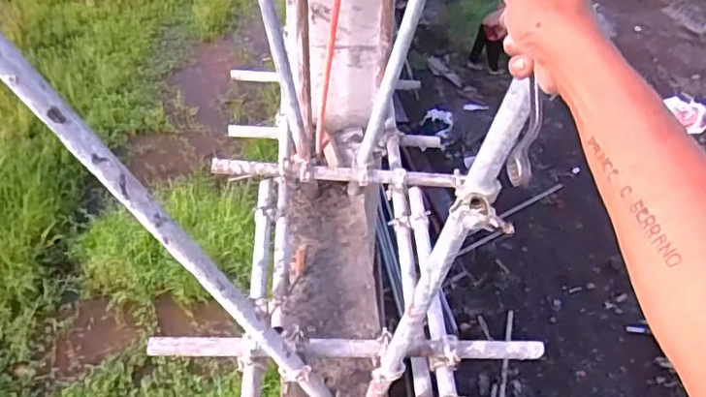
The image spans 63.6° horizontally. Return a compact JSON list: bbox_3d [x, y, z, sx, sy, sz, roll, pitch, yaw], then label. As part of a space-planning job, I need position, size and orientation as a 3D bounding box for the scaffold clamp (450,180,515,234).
[{"bbox_3d":[0.242,0.019,1.059,0.118,0.072,0.083,1,43,-1],"label":"scaffold clamp"}]

